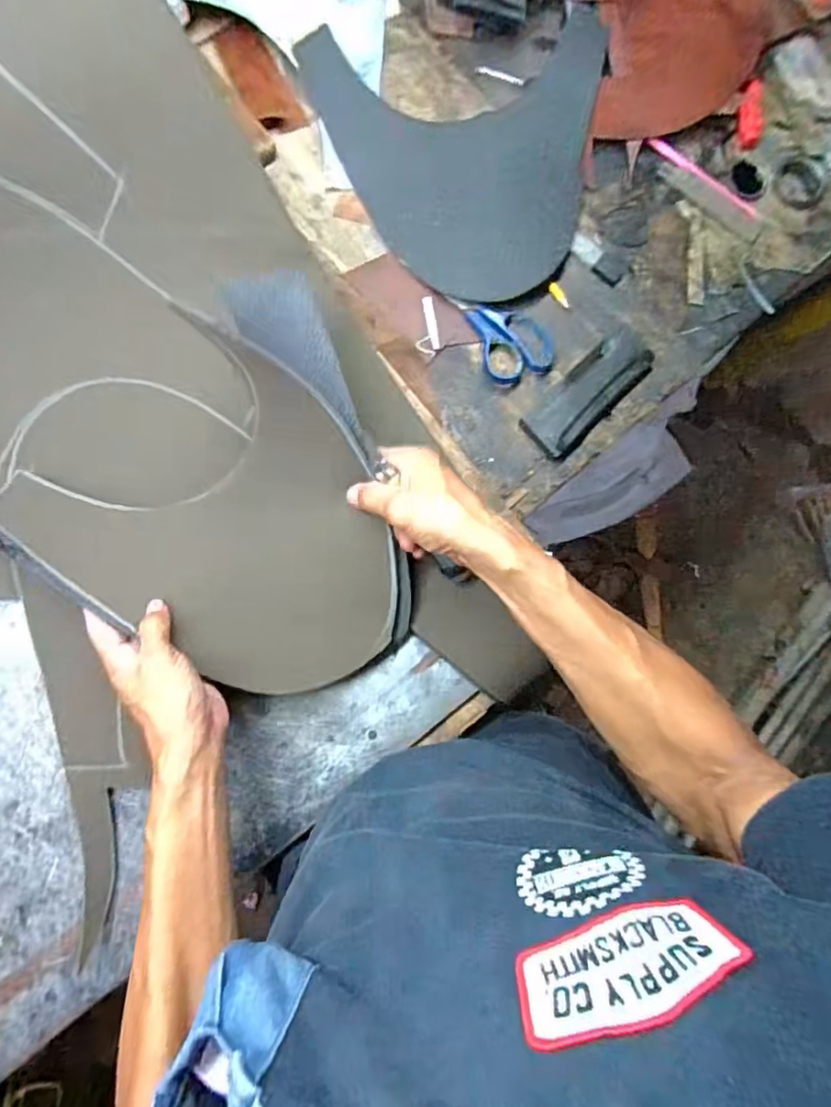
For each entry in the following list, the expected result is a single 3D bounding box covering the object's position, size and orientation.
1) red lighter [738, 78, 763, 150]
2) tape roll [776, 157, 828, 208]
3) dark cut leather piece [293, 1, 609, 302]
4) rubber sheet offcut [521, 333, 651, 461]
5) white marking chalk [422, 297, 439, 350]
[{"bbox_3d":[0.364,-0.476,0.606,0.024,0.010,0.064,-4,102,-7],"label":"red lighter"},{"bbox_3d":[0.426,-0.410,0.618,0.057,0.009,0.054,0,89,-6],"label":"tape roll"},{"bbox_3d":[0.069,-0.398,0.566,0.295,0.014,0.285,-12,87,-4],"label":"dark cut leather piece"},{"bbox_3d":[0.173,-0.159,0.551,0.150,0.011,0.053,-44,93,-6],"label":"rubber sheet offcut"},{"bbox_3d":[0.015,-0.225,0.547,0.009,0.013,0.049,-12,90,-7],"label":"white marking chalk"}]

